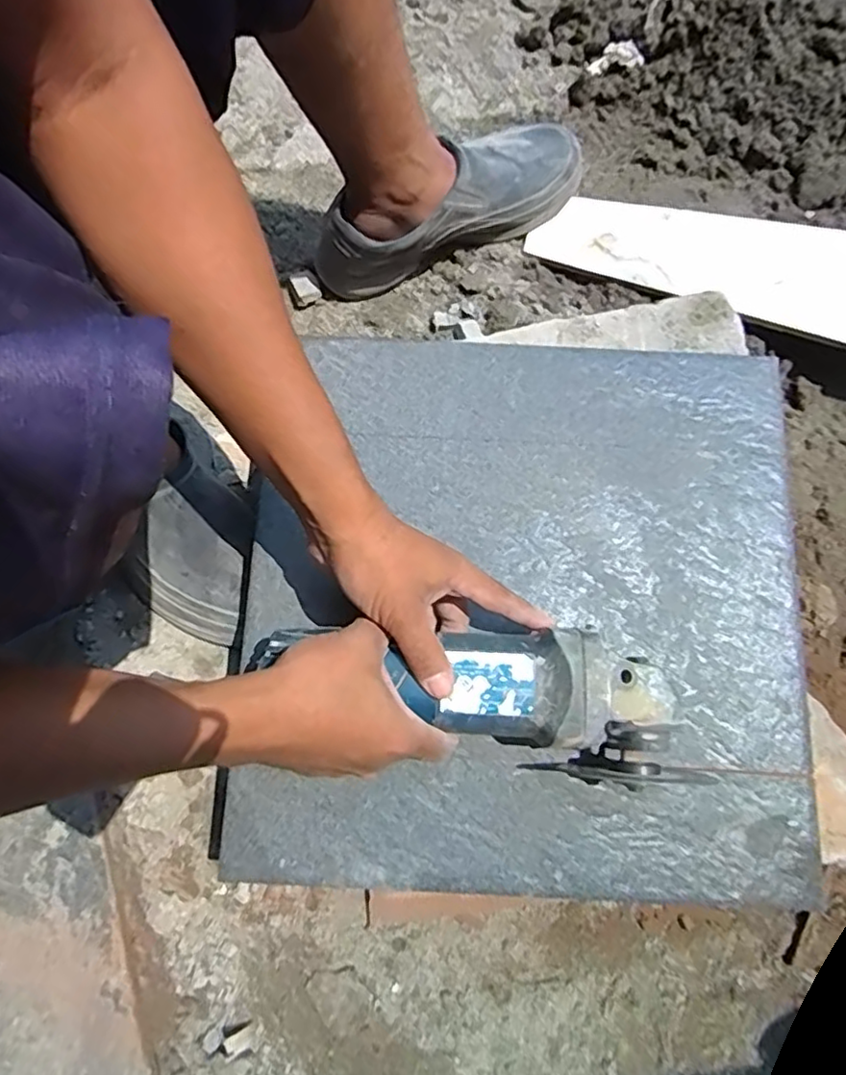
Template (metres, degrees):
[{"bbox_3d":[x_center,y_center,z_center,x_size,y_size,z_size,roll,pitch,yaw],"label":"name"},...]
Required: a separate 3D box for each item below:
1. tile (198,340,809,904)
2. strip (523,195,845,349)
[{"bbox_3d":[0.062,0.042,0.456,0.409,0.015,0.392,1,79,4],"label":"tile"},{"bbox_3d":[0.302,-0.258,0.591,0.383,0.010,0.128,19,75,11],"label":"strip"}]

